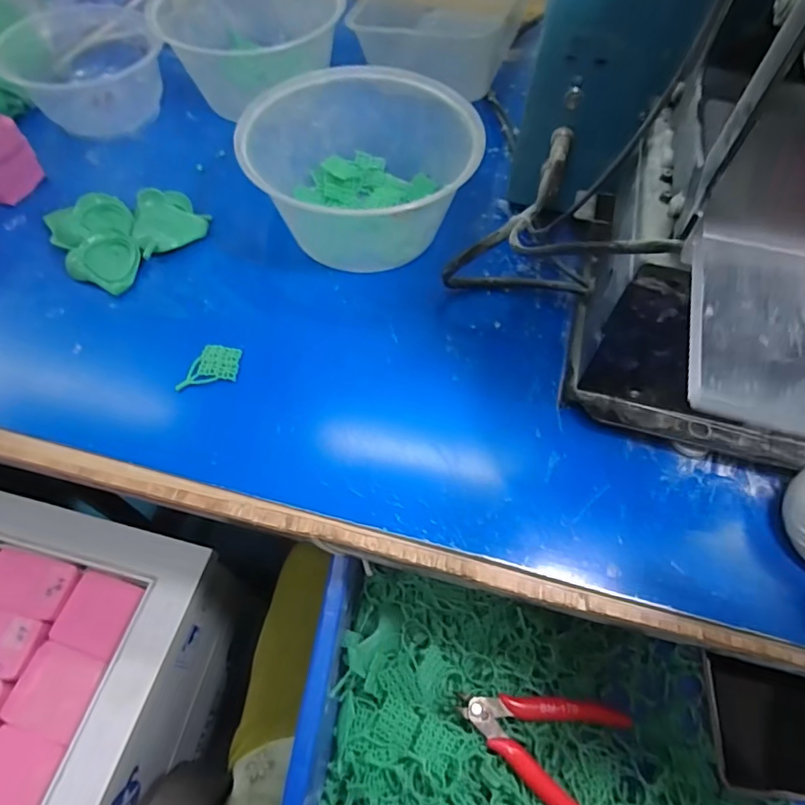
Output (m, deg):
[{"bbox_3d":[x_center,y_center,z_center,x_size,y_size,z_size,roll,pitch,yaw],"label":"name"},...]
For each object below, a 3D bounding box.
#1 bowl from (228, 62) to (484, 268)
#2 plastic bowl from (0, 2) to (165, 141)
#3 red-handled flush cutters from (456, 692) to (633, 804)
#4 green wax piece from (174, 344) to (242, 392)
[{"bbox_3d":[-0.026,-0.179,0.395,0.157,0.074,0.141,33,64,17],"label":"bowl"},{"bbox_3d":[-0.288,-0.305,0.474,0.122,0.066,0.118,1,59,-1],"label":"plastic bowl"},{"bbox_3d":[0.093,0.229,0.351,0.112,0.011,0.074,21,61,11],"label":"red-handled flush cutters"},{"bbox_3d":[-0.127,-0.024,0.342,0.036,0.006,0.034,0,59,-1],"label":"green wax piece"}]

